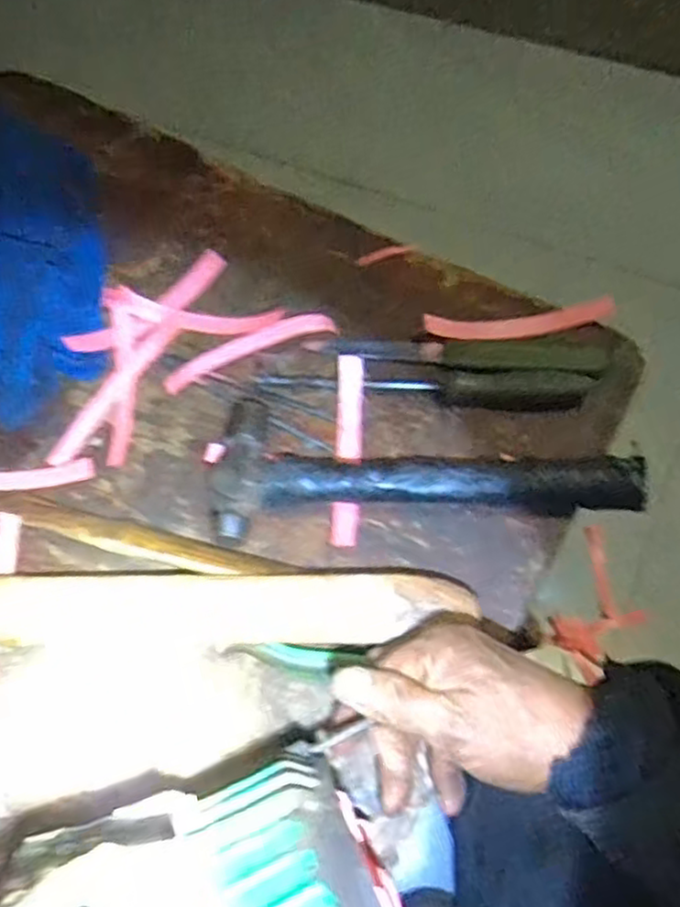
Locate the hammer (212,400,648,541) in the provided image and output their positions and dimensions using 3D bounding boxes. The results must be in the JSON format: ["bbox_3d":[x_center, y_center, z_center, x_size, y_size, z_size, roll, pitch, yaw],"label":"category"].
[{"bbox_3d":[0.056,0.000,0.501,0.286,0.033,0.111,-4,63,1],"label":"hammer"}]

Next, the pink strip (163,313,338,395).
[{"bbox_3d":[-0.072,-0.084,0.554,0.140,0.021,0.017,-21,64,-8],"label":"pink strip"}]

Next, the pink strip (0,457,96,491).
[{"bbox_3d":[-0.250,0.016,0.509,0.147,0.025,0.016,-1,63,3],"label":"pink strip"}]

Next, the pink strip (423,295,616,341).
[{"bbox_3d":[0.141,-0.102,0.551,0.149,0.029,0.024,-10,63,-2],"label":"pink strip"}]

